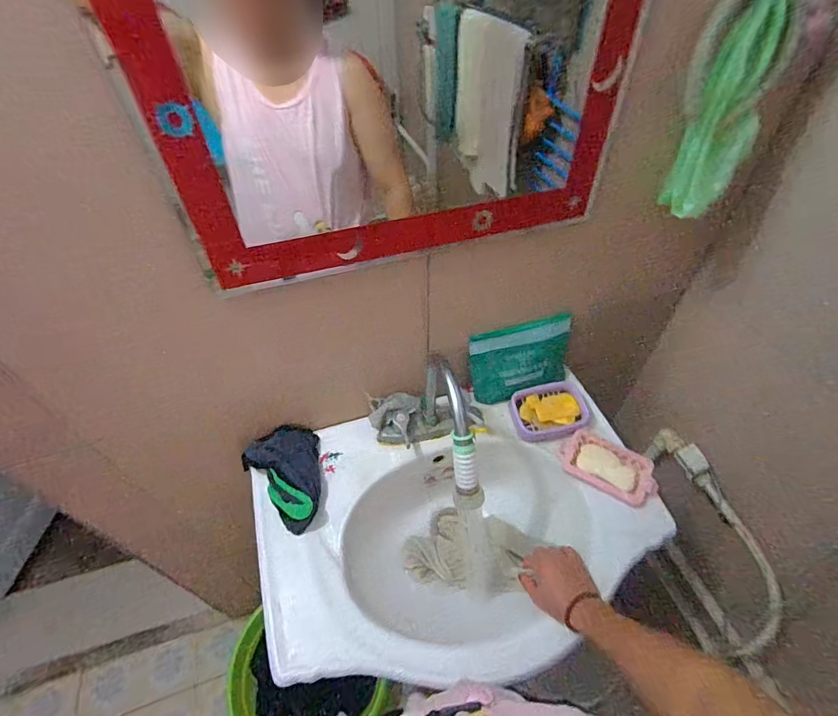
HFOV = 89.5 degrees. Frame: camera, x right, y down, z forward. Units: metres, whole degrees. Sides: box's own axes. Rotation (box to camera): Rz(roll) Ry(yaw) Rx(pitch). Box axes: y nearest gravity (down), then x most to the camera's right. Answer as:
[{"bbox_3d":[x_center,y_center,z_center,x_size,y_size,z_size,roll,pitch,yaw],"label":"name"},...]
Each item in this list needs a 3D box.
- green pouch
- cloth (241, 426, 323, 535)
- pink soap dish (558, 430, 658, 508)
[{"bbox_3d":[0.182,0.003,0.753,0.184,0.136,0.017,-16,27,2],"label":"green pouch"},{"bbox_3d":[-0.196,0.183,0.684,0.117,0.048,0.159,-35,57,-26],"label":"cloth"},{"bbox_3d":[0.312,0.179,0.699,0.145,0.029,0.082,28,55,23],"label":"pink soap dish"}]

